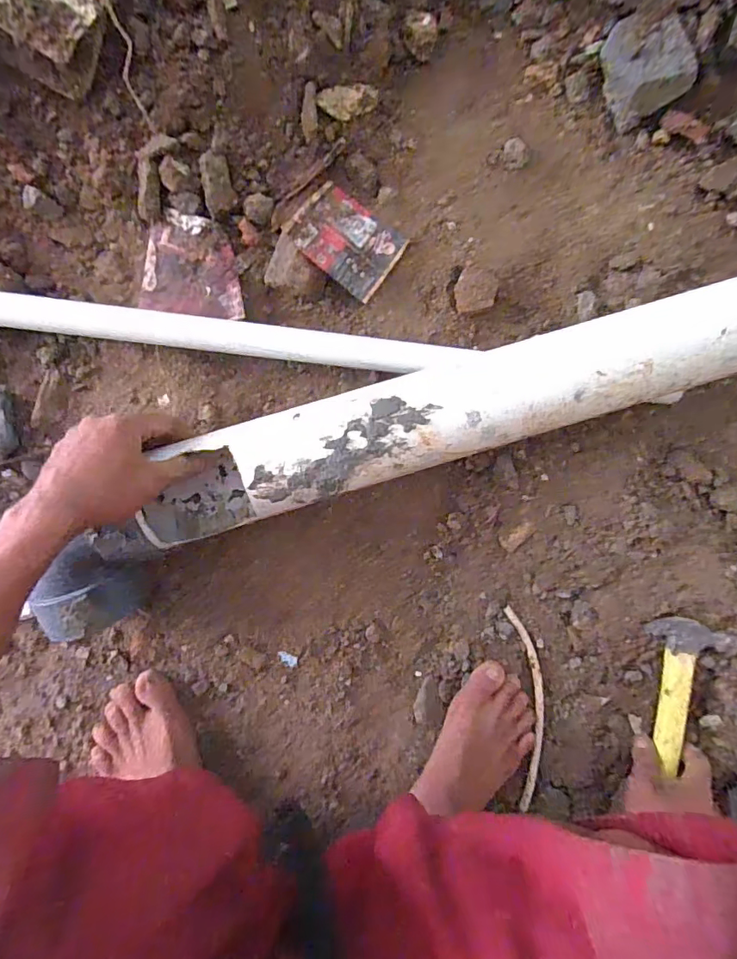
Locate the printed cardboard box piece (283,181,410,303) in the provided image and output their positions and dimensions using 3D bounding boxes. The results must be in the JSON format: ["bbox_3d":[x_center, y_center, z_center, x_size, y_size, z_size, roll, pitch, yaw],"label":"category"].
[{"bbox_3d":[-0.023,-0.252,0.510,0.106,0.009,0.089,36,71,-11],"label":"printed cardboard box piece"}]

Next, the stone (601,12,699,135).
[{"bbox_3d":[0.297,-0.454,0.538,0.077,0.050,0.105,-23,90,-4],"label":"stone"}]

